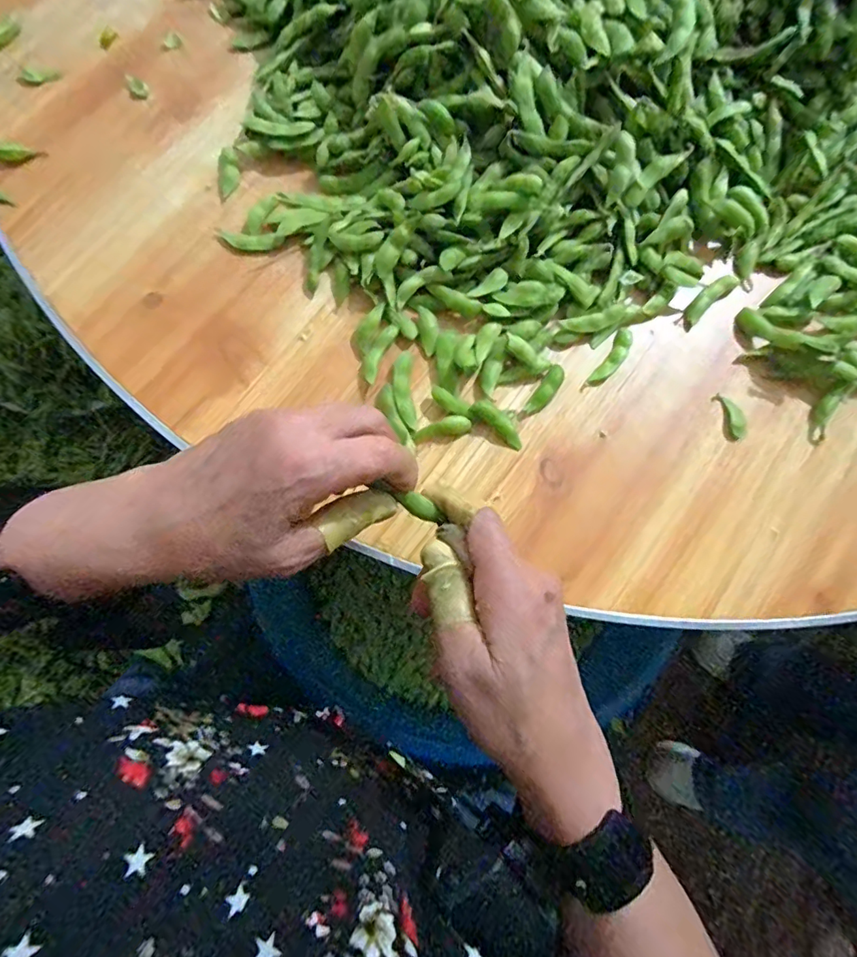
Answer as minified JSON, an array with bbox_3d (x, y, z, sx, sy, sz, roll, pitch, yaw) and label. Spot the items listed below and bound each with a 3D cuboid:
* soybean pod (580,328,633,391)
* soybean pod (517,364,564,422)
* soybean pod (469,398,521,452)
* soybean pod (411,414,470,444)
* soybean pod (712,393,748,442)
[{"bbox_3d":[0.125,-0.080,0.348,0.014,0.005,0.054,34,78,6],"label":"soybean pod"},{"bbox_3d":[0.077,-0.056,0.341,0.013,0.007,0.045,35,78,6],"label":"soybean pod"},{"bbox_3d":[0.046,-0.035,0.331,0.042,0.008,0.012,42,81,-11],"label":"soybean pod"},{"bbox_3d":[0.008,-0.032,0.330,0.038,0.011,0.011,-14,77,-6],"label":"soybean pod"},{"bbox_3d":[0.205,-0.042,0.341,0.016,0.004,0.033,-13,77,-5],"label":"soybean pod"}]

